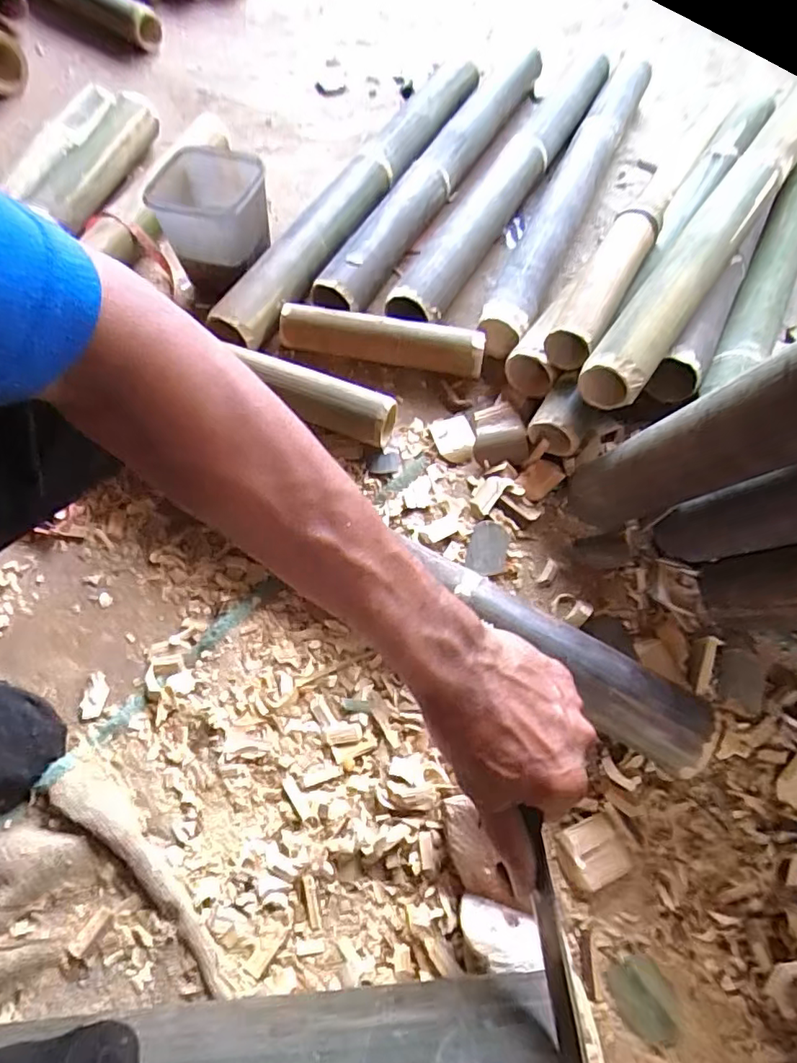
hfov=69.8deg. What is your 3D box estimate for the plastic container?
[{"bbox_3d":[-0.210,-0.372,0.669,0.125,0.083,0.111,18,65,9],"label":"plastic container"}]

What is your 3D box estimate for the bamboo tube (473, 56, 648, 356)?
[{"bbox_3d":[0.246,-0.486,0.796,0.066,0.063,0.660,22,66,11],"label":"bamboo tube"}]

